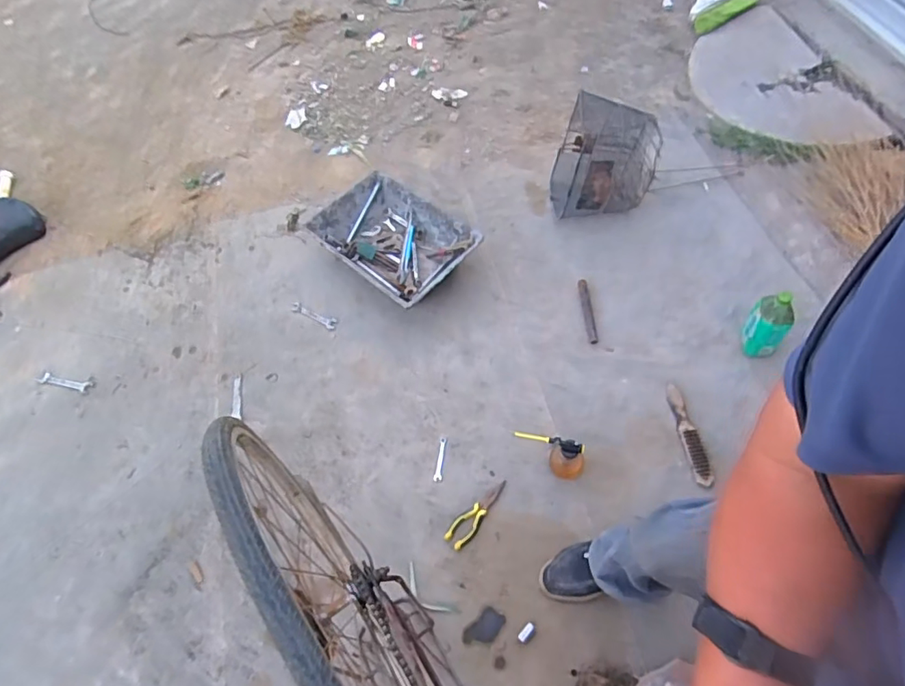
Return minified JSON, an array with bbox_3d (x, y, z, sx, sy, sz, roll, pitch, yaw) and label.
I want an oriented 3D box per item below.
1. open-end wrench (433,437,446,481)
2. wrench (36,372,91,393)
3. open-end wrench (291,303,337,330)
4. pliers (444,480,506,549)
[{"bbox_3d":[-0.029,0.288,1.308,0.022,0.009,0.109,5,60,9],"label":"open-end wrench"},{"bbox_3d":[-1.101,0.113,1.491,0.157,0.006,0.034,9,60,11],"label":"wrench"},{"bbox_3d":[-0.408,-0.081,1.555,0.156,0.006,0.036,21,63,17],"label":"open-end wrench"},{"bbox_3d":[0.060,0.394,1.225,0.050,0.013,0.185,38,69,24],"label":"pliers"}]

